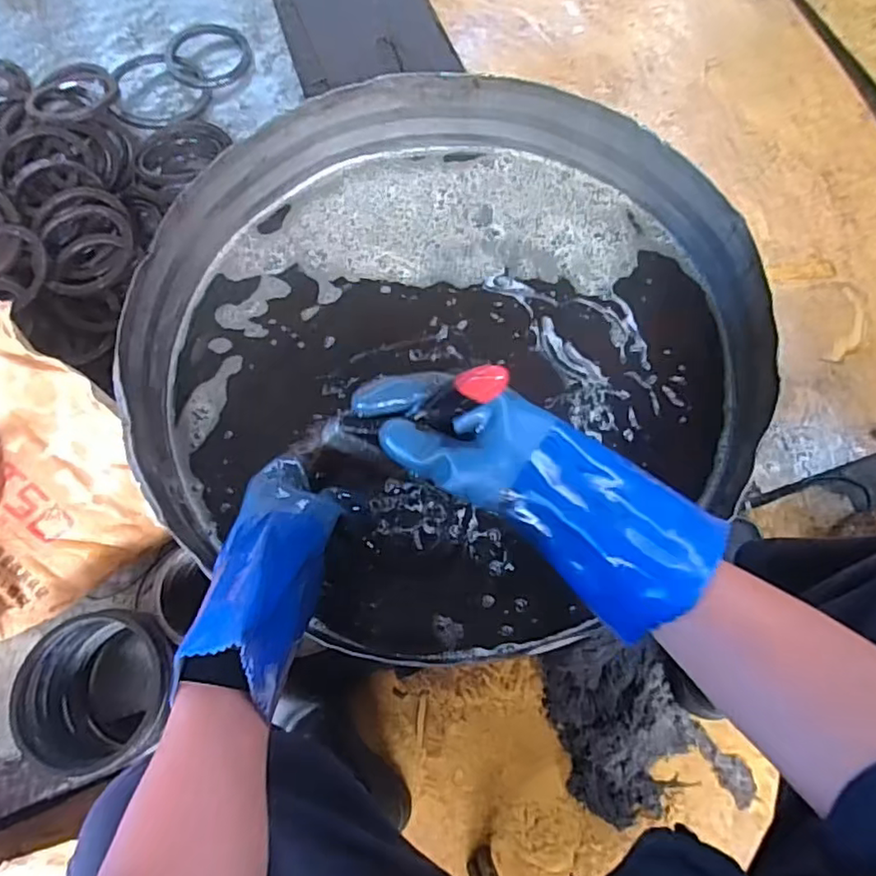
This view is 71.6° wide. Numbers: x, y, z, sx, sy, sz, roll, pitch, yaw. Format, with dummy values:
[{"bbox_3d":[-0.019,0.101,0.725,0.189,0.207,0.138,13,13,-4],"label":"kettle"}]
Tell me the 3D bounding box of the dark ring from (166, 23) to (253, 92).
[{"bbox_3d":[-0.392,-0.654,1.040,0.151,0.007,0.138,-1,72,2],"label":"dark ring"}]

